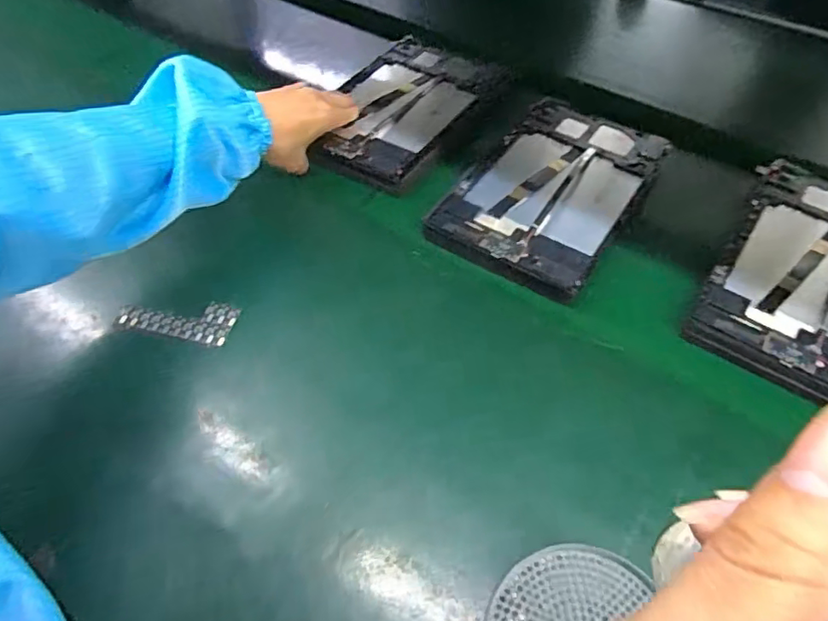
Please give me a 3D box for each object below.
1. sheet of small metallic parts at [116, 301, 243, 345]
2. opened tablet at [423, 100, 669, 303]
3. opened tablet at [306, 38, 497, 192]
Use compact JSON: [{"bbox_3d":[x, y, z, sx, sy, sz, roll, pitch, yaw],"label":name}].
[{"bbox_3d":[-0.198,0.005,0.468,0.094,0.005,0.036,11,54,6],"label":"sheet of small metallic parts"},{"bbox_3d":[0.134,-0.122,0.538,0.148,0.013,0.228,29,58,19],"label":"opened tablet"},{"bbox_3d":[-0.014,-0.223,0.610,0.139,0.014,0.225,26,57,17],"label":"opened tablet"}]

